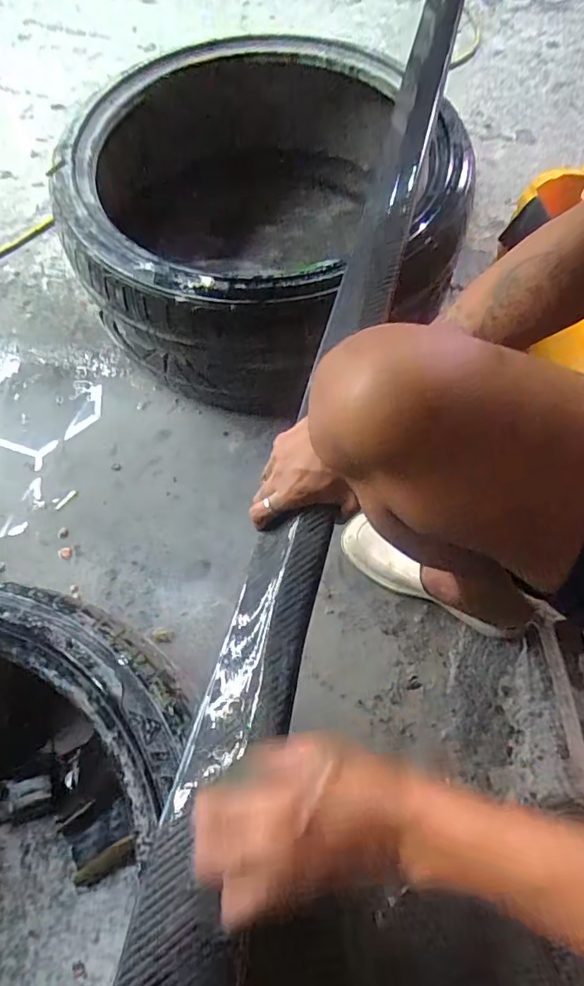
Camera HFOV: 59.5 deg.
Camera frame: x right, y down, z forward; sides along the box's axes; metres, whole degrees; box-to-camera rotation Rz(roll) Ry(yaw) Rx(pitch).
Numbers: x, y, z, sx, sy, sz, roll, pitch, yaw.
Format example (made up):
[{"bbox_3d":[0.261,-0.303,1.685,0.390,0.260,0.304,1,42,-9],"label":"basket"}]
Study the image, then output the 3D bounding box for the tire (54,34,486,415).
[{"bbox_3d":[-0.052,-0.469,0.866,0.577,0.285,0.675,-9,65,-3],"label":"tire"}]

